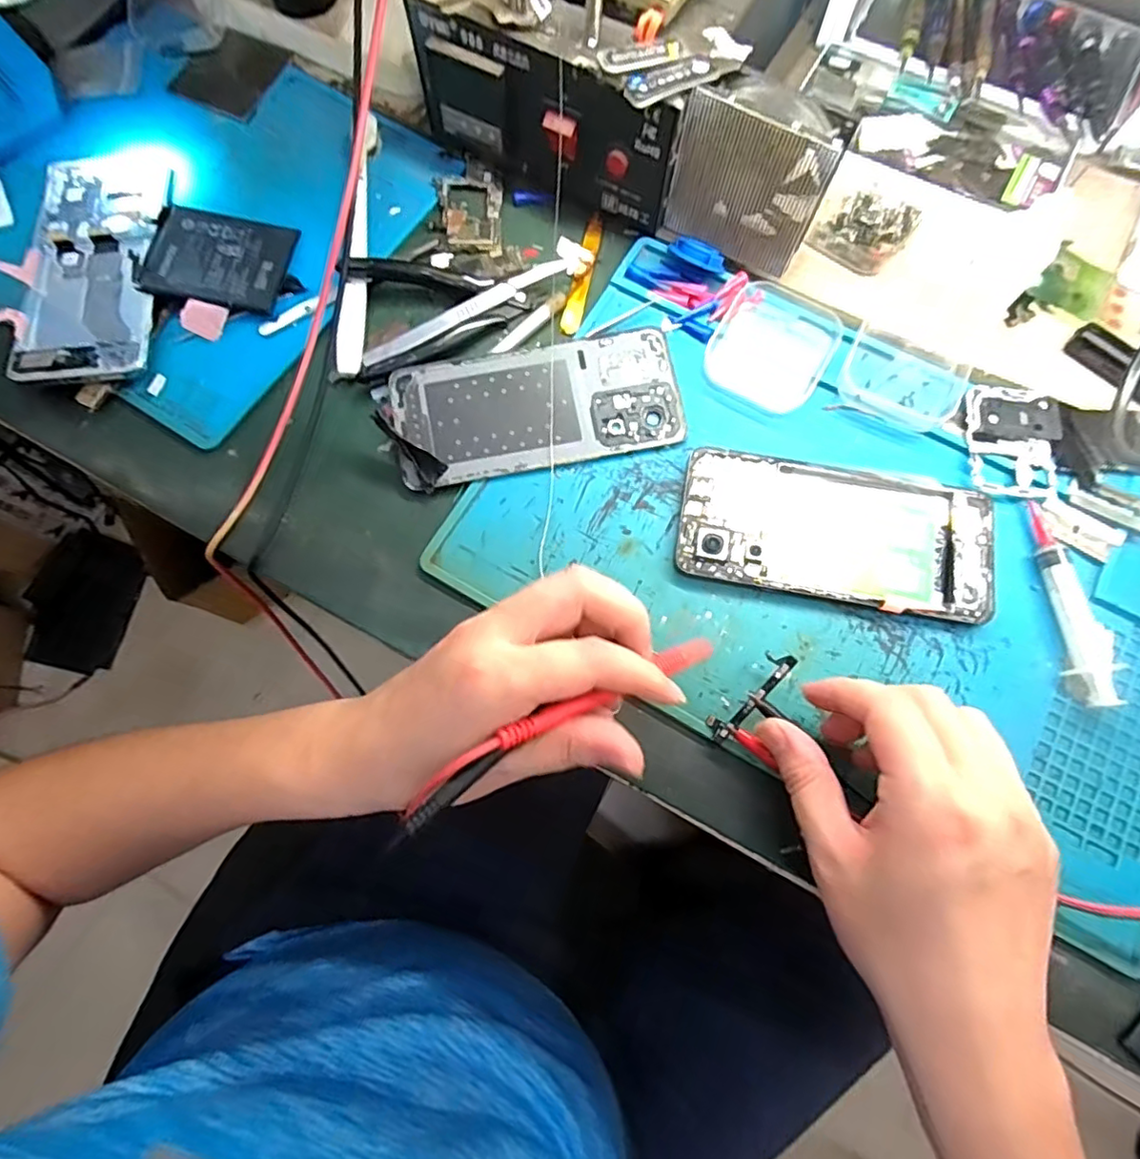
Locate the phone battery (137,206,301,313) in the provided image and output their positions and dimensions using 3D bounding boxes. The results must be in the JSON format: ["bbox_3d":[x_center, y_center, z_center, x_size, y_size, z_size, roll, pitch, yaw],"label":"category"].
[{"bbox_3d":[-0.210,-0.192,0.363,0.076,0.006,0.065,12,73,-5],"label":"phone battery"}]

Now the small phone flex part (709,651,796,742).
[{"bbox_3d":[0.084,0.055,0.284,0.053,0.004,0.014,-53,43,13],"label":"small phone flex part"}]

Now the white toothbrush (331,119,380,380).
[{"bbox_3d":[-0.126,-0.203,0.366,0.013,0.016,0.180,2,74,1],"label":"white toothbrush"}]

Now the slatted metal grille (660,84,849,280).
[{"bbox_3d":[0.099,-0.220,0.332,0.079,0.084,0.026,27,76,8],"label":"slatted metal grille"}]

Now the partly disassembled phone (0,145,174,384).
[{"bbox_3d":[-0.283,-0.193,0.362,0.070,0.014,0.167,-4,74,0],"label":"partly disassembled phone"}]

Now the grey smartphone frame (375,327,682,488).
[{"bbox_3d":[-0.021,-0.095,0.335,0.161,0.009,0.070,-11,74,-2],"label":"grey smartphone frame"}]

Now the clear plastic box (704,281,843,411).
[{"bbox_3d":[0.115,-0.134,0.339,0.063,0.015,0.072,27,76,8],"label":"clear plastic box"}]

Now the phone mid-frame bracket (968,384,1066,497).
[{"bbox_3d":[0.244,-0.076,0.331,0.049,0.004,0.064,7,74,3],"label":"phone mid-frame bracket"}]

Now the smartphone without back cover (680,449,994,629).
[{"bbox_3d":[0.137,-0.024,0.315,0.157,0.008,0.072,10,74,4],"label":"smartphone without back cover"}]

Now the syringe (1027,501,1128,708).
[{"bbox_3d":[0.250,0.011,0.302,0.025,0.009,0.103,-11,74,-2],"label":"syringe"}]

